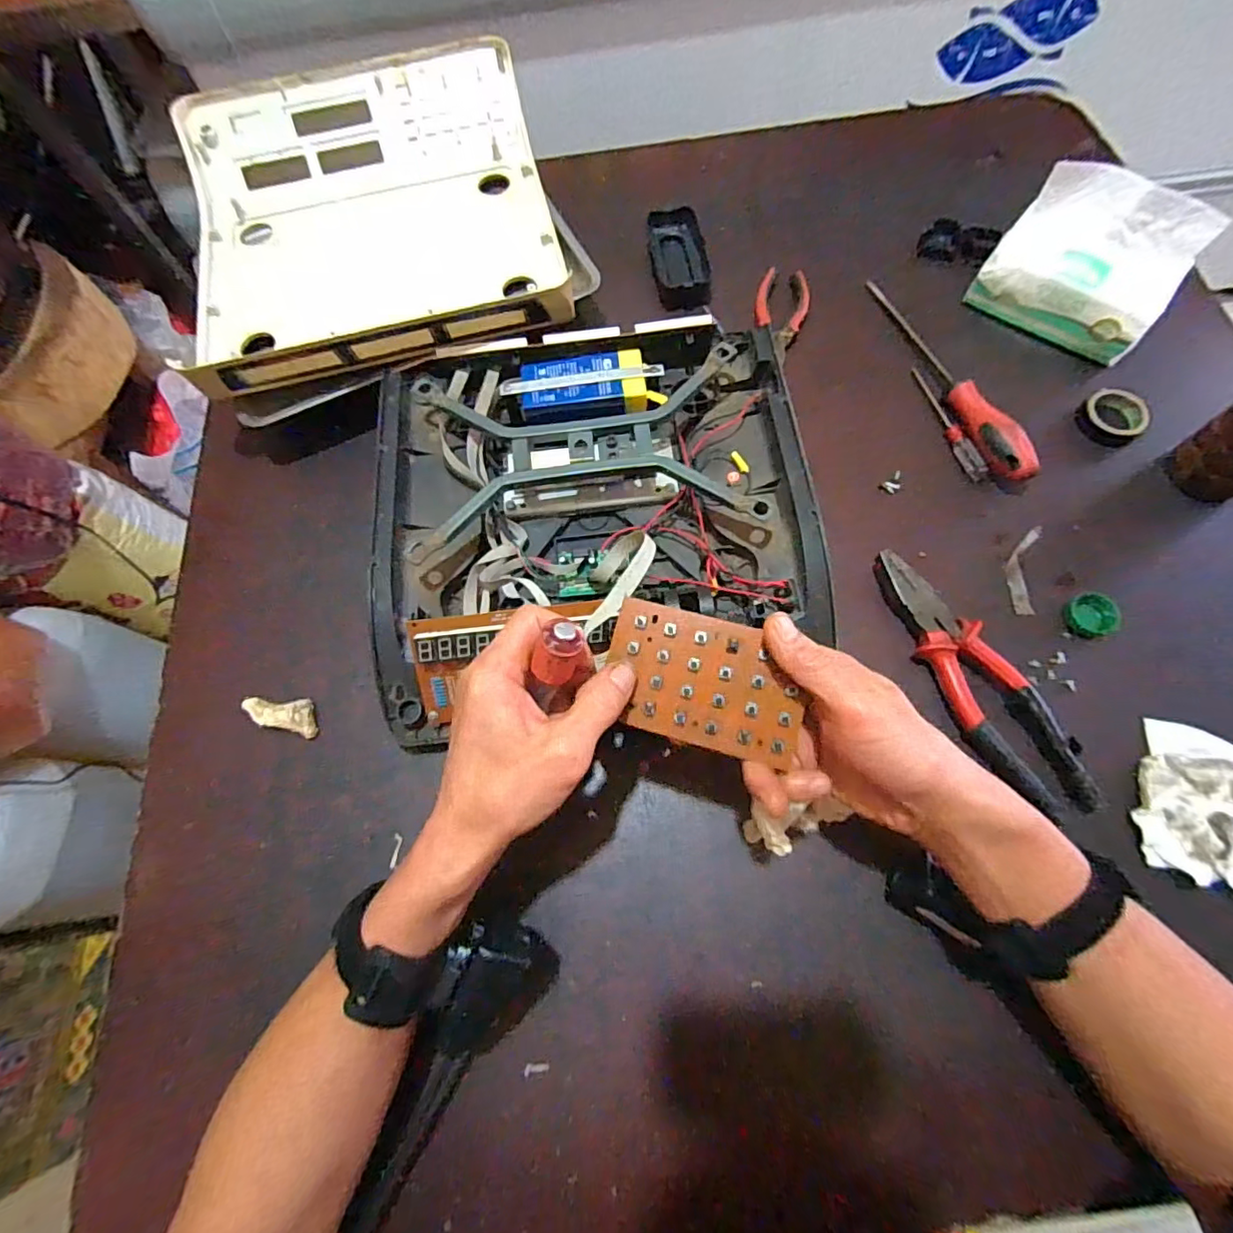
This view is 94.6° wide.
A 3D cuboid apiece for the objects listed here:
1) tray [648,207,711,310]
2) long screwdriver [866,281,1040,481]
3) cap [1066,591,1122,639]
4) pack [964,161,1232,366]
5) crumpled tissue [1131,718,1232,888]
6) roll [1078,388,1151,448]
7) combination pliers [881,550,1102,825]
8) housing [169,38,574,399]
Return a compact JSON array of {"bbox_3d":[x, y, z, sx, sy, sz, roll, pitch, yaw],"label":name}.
[{"bbox_3d":[0.063,-0.363,0.579,0.052,0.026,0.114,-9,69,0],"label":"tray"},{"bbox_3d":[0.294,-0.219,0.503,0.031,0.028,0.242,-15,69,-3],"label":"long screwdriver"},{"bbox_3d":[0.355,-0.001,0.425,0.031,0.011,0.032,-1,69,3],"label":"cap"},{"bbox_3d":[0.403,-0.300,0.485,0.143,0.091,0.073,39,76,16],"label":"pack"},{"bbox_3d":[0.387,0.126,0.371,0.079,0.019,0.096,25,72,12],"label":"crumpled tissue"},{"bbox_3d":[0.422,-0.170,0.485,0.049,0.020,0.045,-1,69,3],"label":"roll"},{"bbox_3d":[0.256,0.045,0.409,0.053,0.025,0.207,-27,70,-7],"label":"combination pliers"},{"bbox_3d":[-0.237,-0.382,0.543,0.331,0.067,0.354,-14,69,-2],"label":"housing"}]

